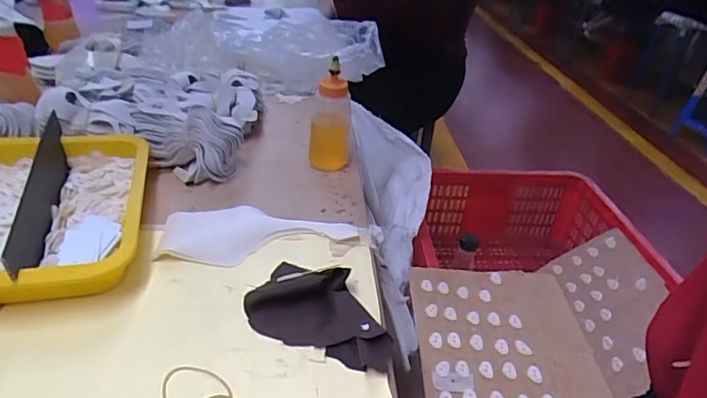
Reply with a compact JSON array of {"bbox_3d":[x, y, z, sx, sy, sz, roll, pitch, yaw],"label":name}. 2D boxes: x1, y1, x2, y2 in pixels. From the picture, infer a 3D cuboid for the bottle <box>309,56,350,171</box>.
[{"bbox_3d":[-0.028,-0.101,0.657,0.048,0.133,0.049,8,32,4],"label":"bottle"}]

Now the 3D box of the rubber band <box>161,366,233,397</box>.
[{"bbox_3d":[-0.113,0.141,0.367,0.057,0.005,0.044,27,37,32],"label":"rubber band"}]

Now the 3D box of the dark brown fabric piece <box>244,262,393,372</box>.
[{"bbox_3d":[-0.023,0.091,0.445,0.131,0.032,0.085,17,33,18],"label":"dark brown fabric piece"}]

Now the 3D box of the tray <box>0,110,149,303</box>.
[{"bbox_3d":[-0.322,0.012,0.507,0.213,0.054,0.263,-5,33,-17],"label":"tray"}]

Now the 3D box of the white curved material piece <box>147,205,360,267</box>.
[{"bbox_3d":[-0.099,0.037,0.534,0.199,0.010,0.085,3,32,-5],"label":"white curved material piece"}]

